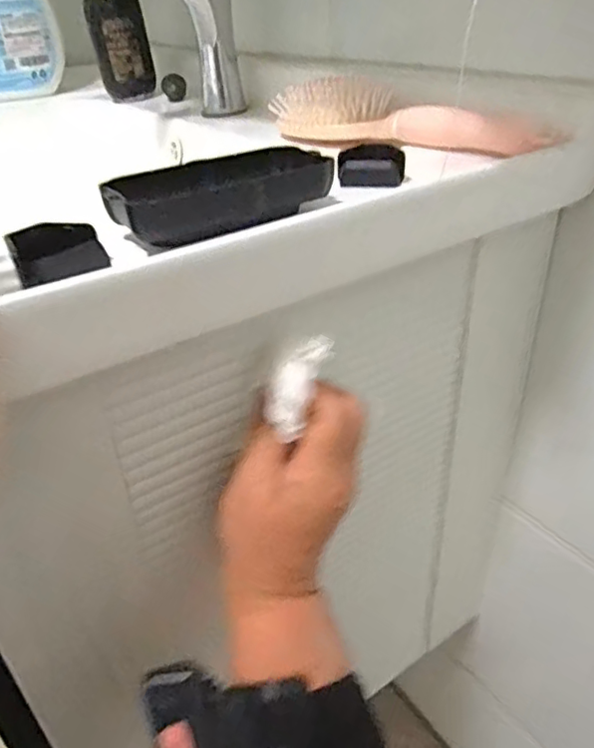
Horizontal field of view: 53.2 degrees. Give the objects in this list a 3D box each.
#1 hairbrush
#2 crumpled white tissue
[{"bbox_3d":[0.070,-0.180,0.430,0.062,0.046,0.232,-26,38,-35],"label":"hairbrush"},{"bbox_3d":[-0.001,0.005,0.304,0.019,0.054,0.014,26,7,38],"label":"crumpled white tissue"}]

